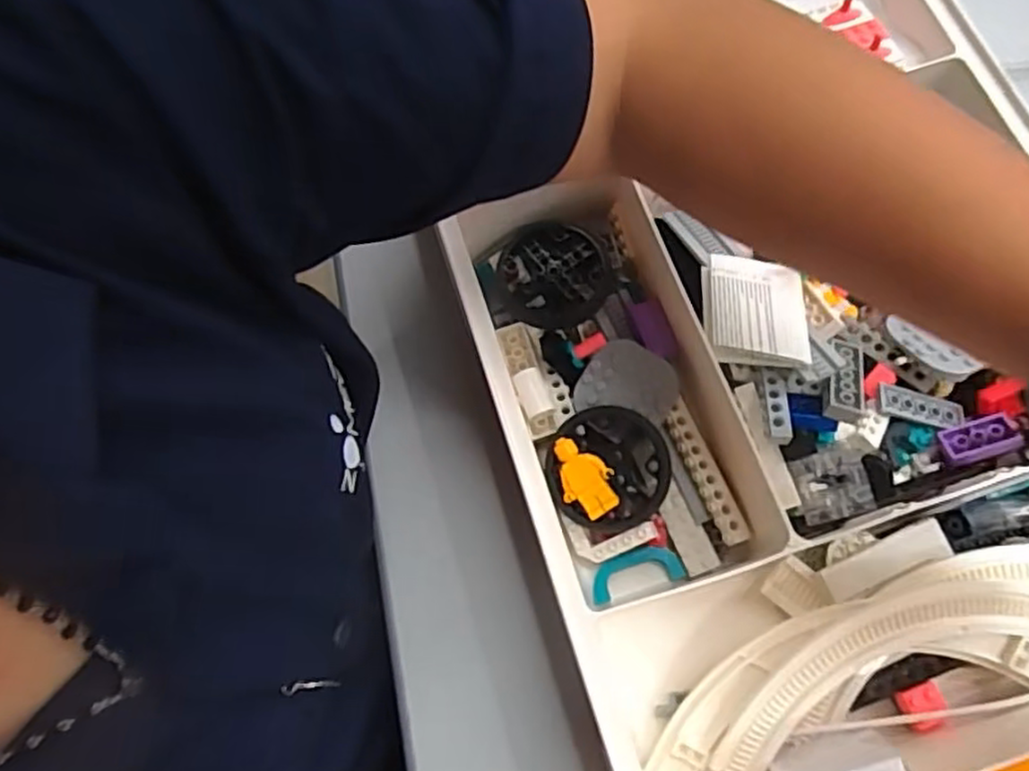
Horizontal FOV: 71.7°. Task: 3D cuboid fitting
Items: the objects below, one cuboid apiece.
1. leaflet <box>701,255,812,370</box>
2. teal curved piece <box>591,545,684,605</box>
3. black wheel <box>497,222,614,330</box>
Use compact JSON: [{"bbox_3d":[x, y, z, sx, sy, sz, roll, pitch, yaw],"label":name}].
[{"bbox_3d":[0.119,-0.037,0.354,0.050,0.010,0.062,7,55,1],"label":"leaflet"},{"bbox_3d":[0.060,0.093,0.355,0.045,0.007,0.019,-16,71,-5],"label":"teal curved piece"},{"bbox_3d":[0.021,-0.058,0.377,0.055,0.014,0.058,0,71,0],"label":"black wheel"}]

